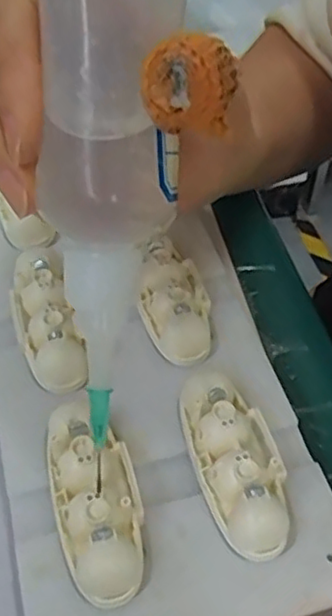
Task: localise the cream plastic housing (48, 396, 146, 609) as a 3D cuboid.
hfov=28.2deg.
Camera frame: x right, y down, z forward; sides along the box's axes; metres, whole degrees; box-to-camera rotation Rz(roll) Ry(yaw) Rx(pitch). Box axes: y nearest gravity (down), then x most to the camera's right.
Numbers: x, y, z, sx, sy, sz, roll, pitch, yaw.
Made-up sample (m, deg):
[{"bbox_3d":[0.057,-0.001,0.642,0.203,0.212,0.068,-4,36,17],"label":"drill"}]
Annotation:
[{"bbox_3d":[-0.022,0.056,0.200,0.024,0.015,0.062,-13,51,-14],"label":"cream plastic housing"}]

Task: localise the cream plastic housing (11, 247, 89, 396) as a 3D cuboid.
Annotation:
[{"bbox_3d":[-0.045,0.003,0.244,0.020,0.014,0.059,-12,51,-13],"label":"cream plastic housing"}]

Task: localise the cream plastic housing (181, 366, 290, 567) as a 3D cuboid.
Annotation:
[{"bbox_3d":[0.023,0.047,0.209,0.026,0.016,0.058,-12,51,-13],"label":"cream plastic housing"}]

